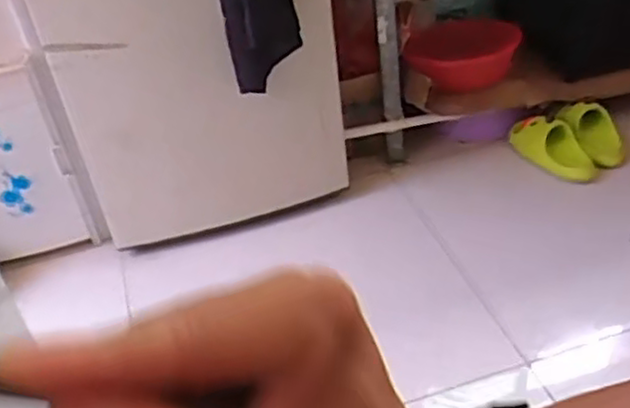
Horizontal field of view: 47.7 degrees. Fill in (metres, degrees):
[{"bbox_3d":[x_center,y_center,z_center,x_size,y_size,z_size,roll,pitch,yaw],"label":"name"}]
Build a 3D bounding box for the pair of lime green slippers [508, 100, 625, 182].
[{"bbox_3d":[0.541,-0.138,1.503,0.187,0.081,0.180,-23,40,-19],"label":"pair of lime green slippers"}]

